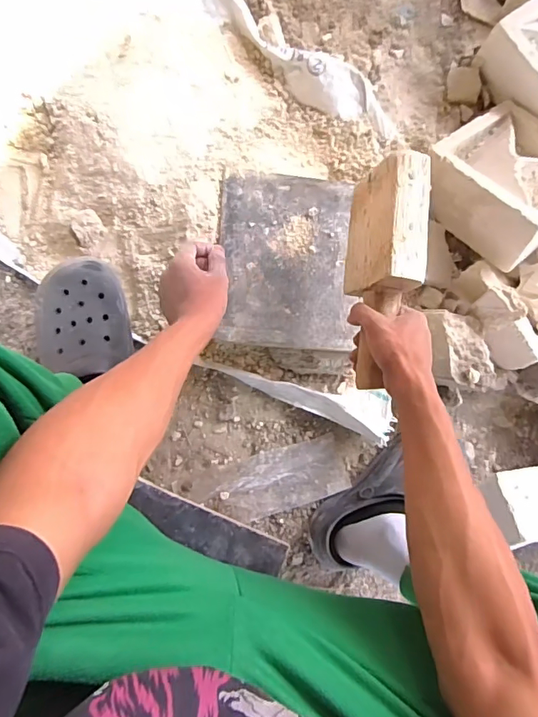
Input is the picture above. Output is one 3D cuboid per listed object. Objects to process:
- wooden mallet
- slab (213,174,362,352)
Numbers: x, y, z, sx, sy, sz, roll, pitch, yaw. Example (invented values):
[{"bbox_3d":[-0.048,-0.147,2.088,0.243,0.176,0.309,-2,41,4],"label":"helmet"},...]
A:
[{"bbox_3d":[0.130,-0.093,0.529,0.056,0.094,0.249,4,88,-10],"label":"wooden mallet"},{"bbox_3d":[0.027,-0.135,0.642,0.182,0.027,0.237,2,89,-10],"label":"slab"}]

